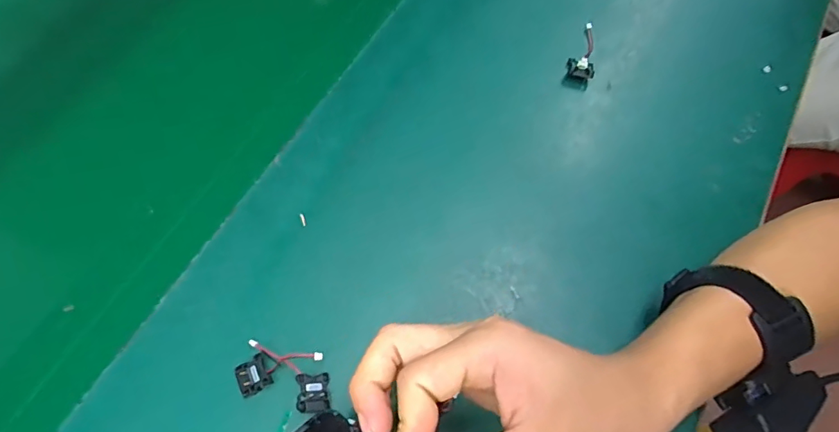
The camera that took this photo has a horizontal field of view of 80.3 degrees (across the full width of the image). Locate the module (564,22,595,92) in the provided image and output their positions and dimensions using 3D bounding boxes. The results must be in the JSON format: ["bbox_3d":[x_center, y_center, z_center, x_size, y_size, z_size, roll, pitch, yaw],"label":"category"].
[{"bbox_3d":[0.141,-0.142,0.429,0.021,0.014,0.063,13,68,7],"label":"module"}]

